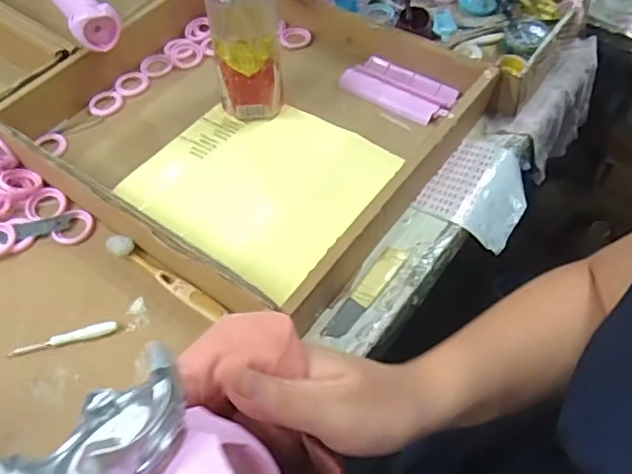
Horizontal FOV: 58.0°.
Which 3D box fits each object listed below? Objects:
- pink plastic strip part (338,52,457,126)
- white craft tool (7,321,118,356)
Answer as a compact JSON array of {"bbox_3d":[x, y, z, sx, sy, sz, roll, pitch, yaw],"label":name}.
[{"bbox_3d":[0.094,-0.162,0.623,0.121,0.013,0.066,32,60,21],"label":"pink plastic strip part"},{"bbox_3d":[-0.203,0.081,0.457,0.084,0.004,0.011,-12,55,-8],"label":"white craft tool"}]

